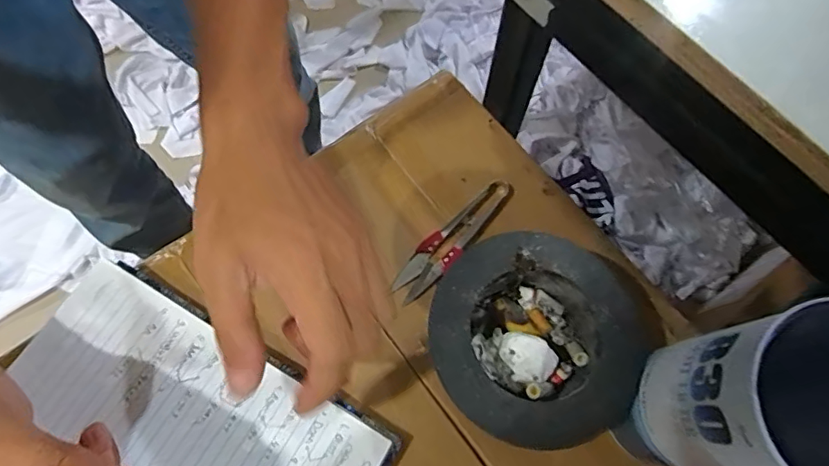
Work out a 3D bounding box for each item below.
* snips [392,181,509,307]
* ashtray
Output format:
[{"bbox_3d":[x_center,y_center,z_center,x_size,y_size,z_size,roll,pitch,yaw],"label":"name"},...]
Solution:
[{"bbox_3d":[0.026,0.003,0.346,0.023,0.004,0.102,43,75,13],"label":"snips"},{"bbox_3d":[0.062,0.060,0.293,0.107,0.058,0.103,0,70,-1],"label":"ashtray"}]

